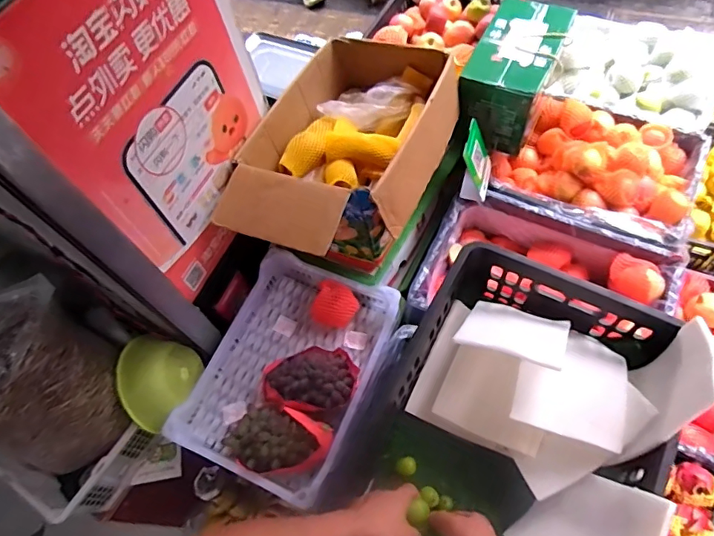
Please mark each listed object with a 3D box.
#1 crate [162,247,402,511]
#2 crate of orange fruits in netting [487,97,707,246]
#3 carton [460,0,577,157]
[{"bbox_3d":[-0.138,0.206,1.010,0.336,0.120,0.453,20,65,19],"label":"crate"},{"bbox_3d":[0.572,-0.239,1.162,0.454,0.139,0.363,24,65,14],"label":"crate of orange fruits in netting"},{"bbox_3d":[0.377,-0.449,1.170,0.178,0.214,0.320,20,65,19],"label":"carton"}]

